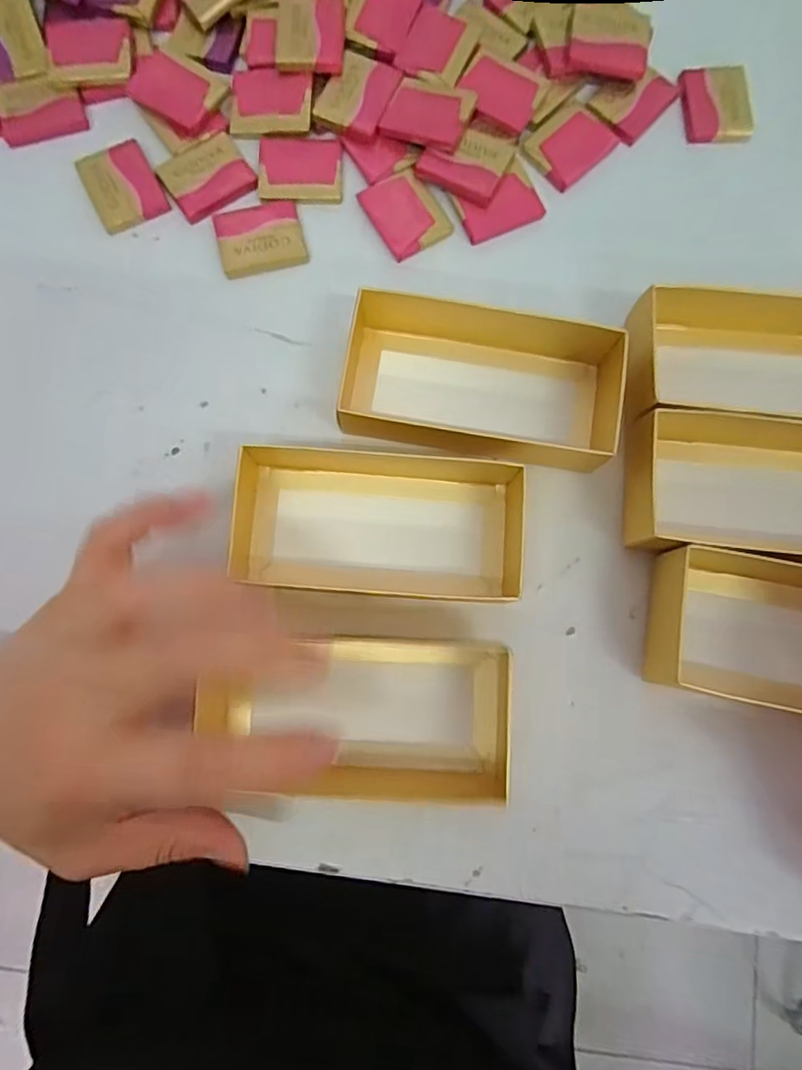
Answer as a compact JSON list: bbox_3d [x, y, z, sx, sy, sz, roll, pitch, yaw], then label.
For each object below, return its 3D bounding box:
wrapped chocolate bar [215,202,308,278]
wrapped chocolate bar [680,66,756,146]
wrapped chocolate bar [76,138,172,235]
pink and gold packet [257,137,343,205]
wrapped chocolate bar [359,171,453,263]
[{"bbox_3d":[-0.066,-0.141,0.275,0.039,0.004,0.035,-15,82,-4],"label":"wrapped chocolate bar"},{"bbox_3d":[0.159,-0.217,0.293,0.033,0.004,0.039,-4,82,-3],"label":"wrapped chocolate bar"},{"bbox_3d":[-0.132,-0.165,0.276,0.031,0.004,0.040,-27,83,-6],"label":"wrapped chocolate bar"},{"bbox_3d":[-0.048,-0.176,0.279,0.039,0.004,0.032,2,81,-2],"label":"pink and gold packet"},{"bbox_3d":[0.002,-0.154,0.278,0.032,0.004,0.039,-31,84,-6],"label":"wrapped chocolate bar"}]

